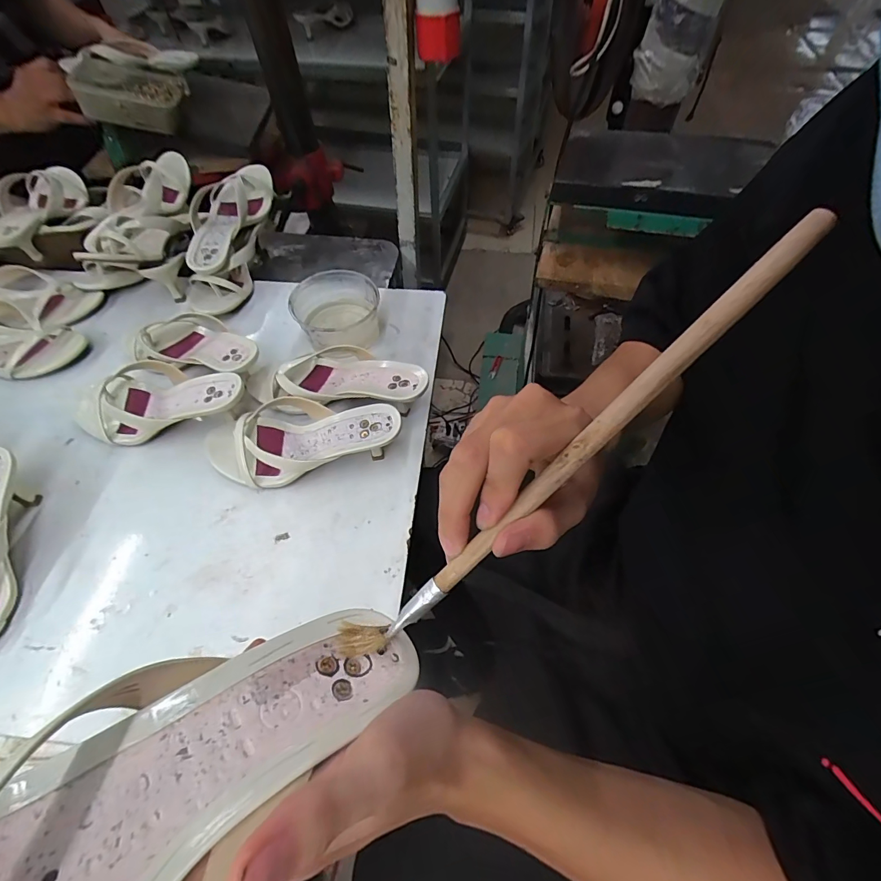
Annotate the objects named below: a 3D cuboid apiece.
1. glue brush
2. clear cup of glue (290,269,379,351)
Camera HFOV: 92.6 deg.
[{"bbox_3d":[0.044,0.013,0.179,0.256,0.016,0.017,-46,65,15],"label":"glue brush"},{"bbox_3d":[-0.144,-0.176,0.591,0.111,0.059,0.116,-12,60,-8],"label":"clear cup of glue"}]

